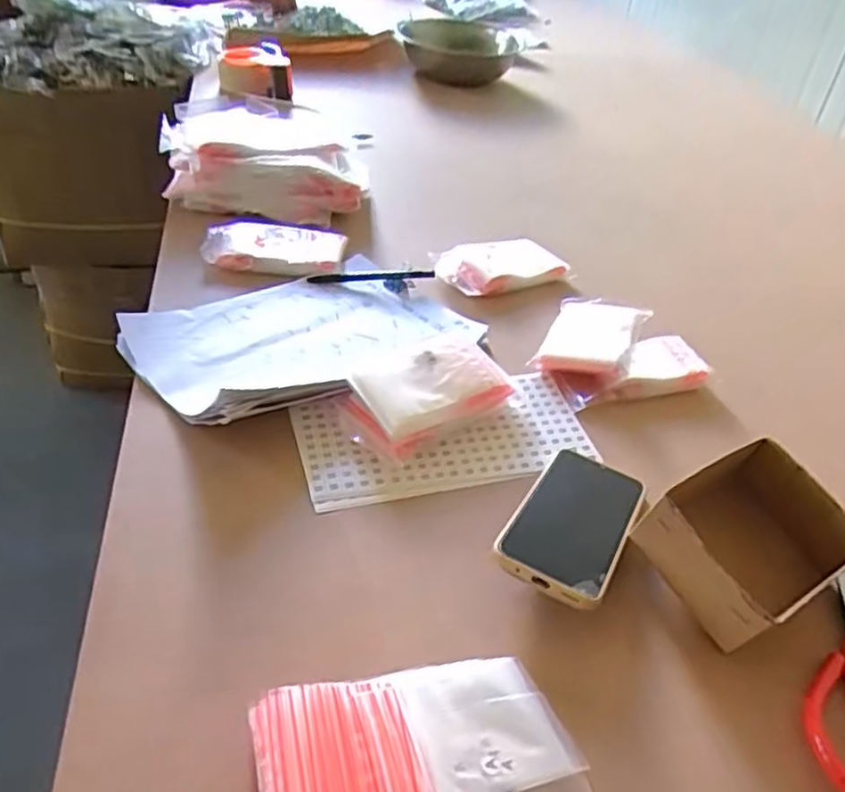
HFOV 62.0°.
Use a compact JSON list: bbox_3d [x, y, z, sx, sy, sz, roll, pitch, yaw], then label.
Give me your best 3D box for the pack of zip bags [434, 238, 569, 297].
[{"bbox_3d":[0.092,-0.152,0.819,0.160,0.029,0.077,-17,44,-26],"label":"pack of zip bags"}]

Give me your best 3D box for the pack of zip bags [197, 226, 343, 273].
[{"bbox_3d":[-0.167,-0.171,0.800,0.151,0.031,0.071,3,39,-4],"label":"pack of zip bags"}]

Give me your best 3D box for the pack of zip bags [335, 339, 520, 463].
[{"bbox_3d":[0.001,-0.001,0.620,0.139,0.043,0.089,-26,48,-33],"label":"pack of zip bags"}]

